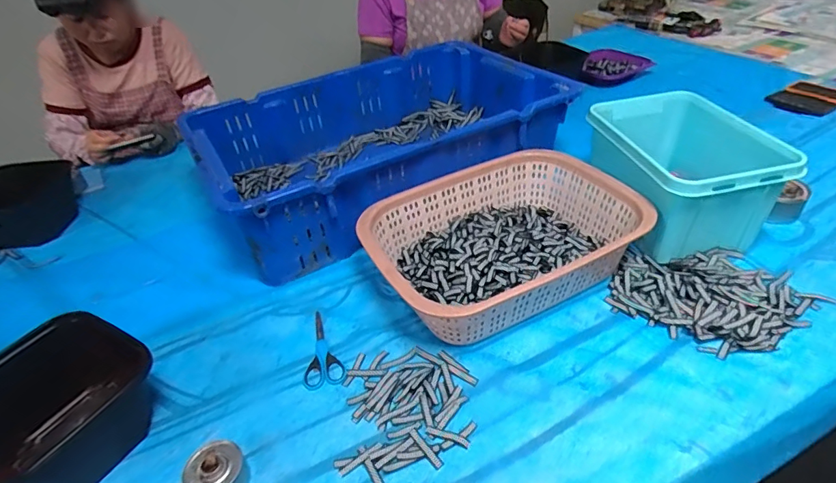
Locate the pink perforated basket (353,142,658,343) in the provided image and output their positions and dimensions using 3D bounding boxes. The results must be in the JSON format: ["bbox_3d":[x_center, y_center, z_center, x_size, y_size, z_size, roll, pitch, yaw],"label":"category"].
[{"bbox_3d":[0.115,-0.008,0.712,0.381,0.107,0.293,-22,41,-17],"label":"pink perforated basket"}]

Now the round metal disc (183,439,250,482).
[{"bbox_3d":[-0.218,0.250,0.514,0.058,0.038,0.058,-5,39,4],"label":"round metal disc"}]

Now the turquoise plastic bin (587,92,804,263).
[{"bbox_3d":[0.409,-0.105,0.758,0.198,0.156,0.273,-10,39,-3],"label":"turquoise plastic bin"}]

